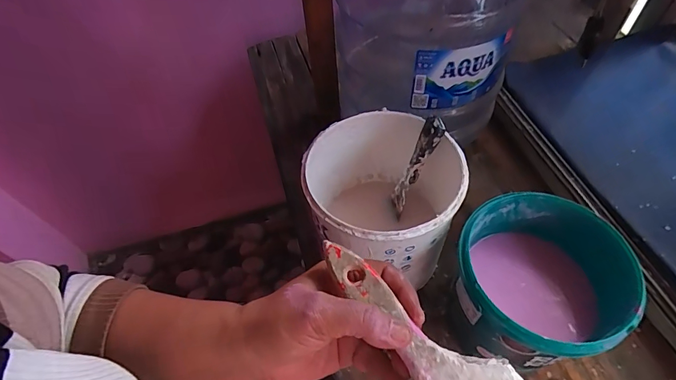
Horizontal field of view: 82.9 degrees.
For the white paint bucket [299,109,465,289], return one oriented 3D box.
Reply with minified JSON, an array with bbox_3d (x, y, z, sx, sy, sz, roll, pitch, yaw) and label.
[{"bbox_3d":[0.056,0.023,0.499,0.179,0.182,0.180,-3,54,3],"label":"white paint bucket"}]

